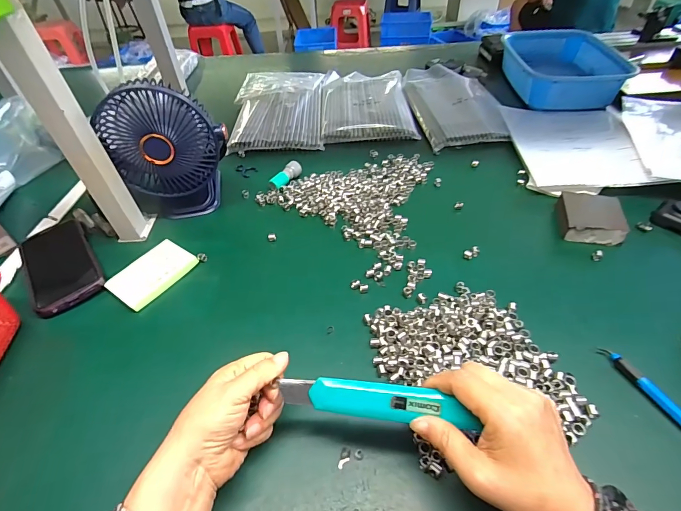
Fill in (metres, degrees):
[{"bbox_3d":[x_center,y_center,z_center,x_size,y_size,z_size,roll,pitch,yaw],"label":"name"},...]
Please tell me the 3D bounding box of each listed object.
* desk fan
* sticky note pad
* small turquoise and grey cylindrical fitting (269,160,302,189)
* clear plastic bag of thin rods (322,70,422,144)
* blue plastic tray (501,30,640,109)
[{"bbox_3d":[-0.235,-0.138,0.501,0.135,0.182,0.100,-28,50,-21],"label":"desk fan"},{"bbox_3d":[-0.236,0.022,0.456,0.067,0.012,0.095,23,52,25],"label":"sticky note pad"},{"bbox_3d":[-0.088,-0.130,0.588,0.022,0.022,0.058,26,53,27],"label":"small turquoise and grey cylindrical fitting"},{"bbox_3d":[0.054,-0.330,0.780,0.181,0.024,0.311,-3,45,2],"label":"clear plastic bag of thin rods"},{"bbox_3d":[0.475,-0.417,0.795,0.209,0.066,0.316,5,46,10],"label":"blue plastic tray"}]

